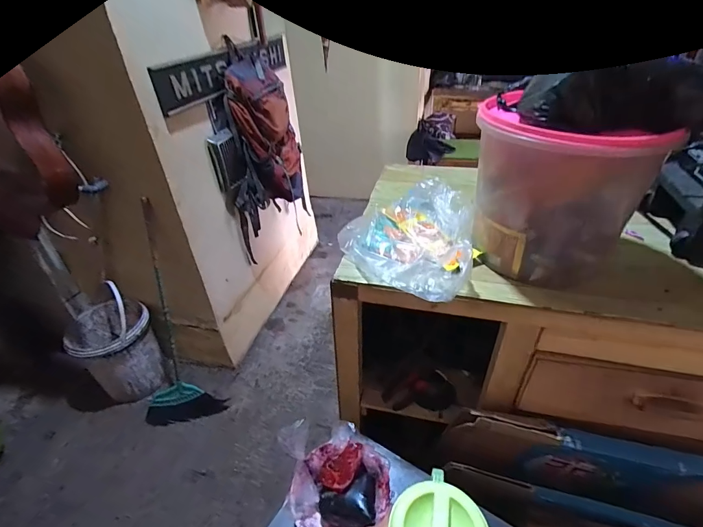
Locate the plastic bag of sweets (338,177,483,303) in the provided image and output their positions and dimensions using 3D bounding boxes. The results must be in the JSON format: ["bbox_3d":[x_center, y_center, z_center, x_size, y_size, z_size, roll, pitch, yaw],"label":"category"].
[{"bbox_3d":[0.115,-0.057,0.641,0.231,0.074,0.235,21,43,30],"label":"plastic bag of sweets"}]

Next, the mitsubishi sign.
[{"bbox_3d":[-0.475,-0.847,1.581,0.049,0.141,1.007,6,37,16],"label":"mitsubishi sign"}]

